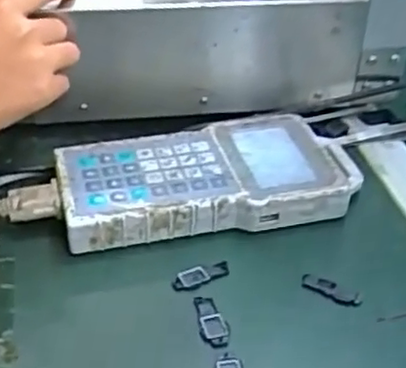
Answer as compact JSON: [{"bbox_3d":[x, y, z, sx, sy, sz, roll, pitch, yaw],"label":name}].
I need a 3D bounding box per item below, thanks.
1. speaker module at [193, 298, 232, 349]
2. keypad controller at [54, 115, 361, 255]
[{"bbox_3d":[0.007,0.084,0.435,0.018,0.004,0.043,-4,37,-8],"label":"speaker module"},{"bbox_3d":[0.005,-0.004,0.530,0.219,0.031,0.103,-7,38,-13],"label":"keypad controller"}]

